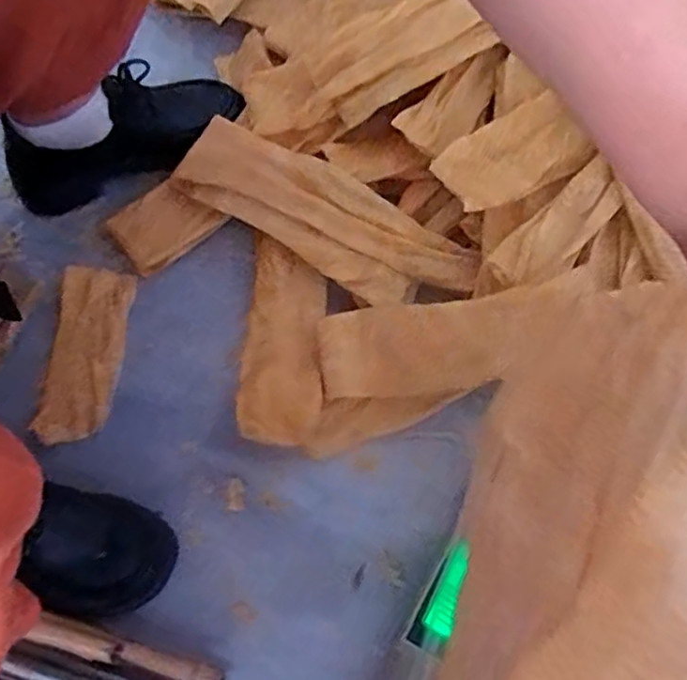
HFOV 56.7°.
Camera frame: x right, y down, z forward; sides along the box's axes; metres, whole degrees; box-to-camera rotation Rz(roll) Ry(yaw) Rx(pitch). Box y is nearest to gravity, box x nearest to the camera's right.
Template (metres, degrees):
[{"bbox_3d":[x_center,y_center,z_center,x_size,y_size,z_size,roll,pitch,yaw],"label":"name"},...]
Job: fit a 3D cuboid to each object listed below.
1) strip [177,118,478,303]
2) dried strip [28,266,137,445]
[{"bbox_3d":[-0.021,-0.118,0.619,0.302,0.014,0.090,32,91,8],"label":"strip"},{"bbox_3d":[-0.249,0.014,0.611,0.067,0.019,0.167,5,70,2],"label":"dried strip"}]

